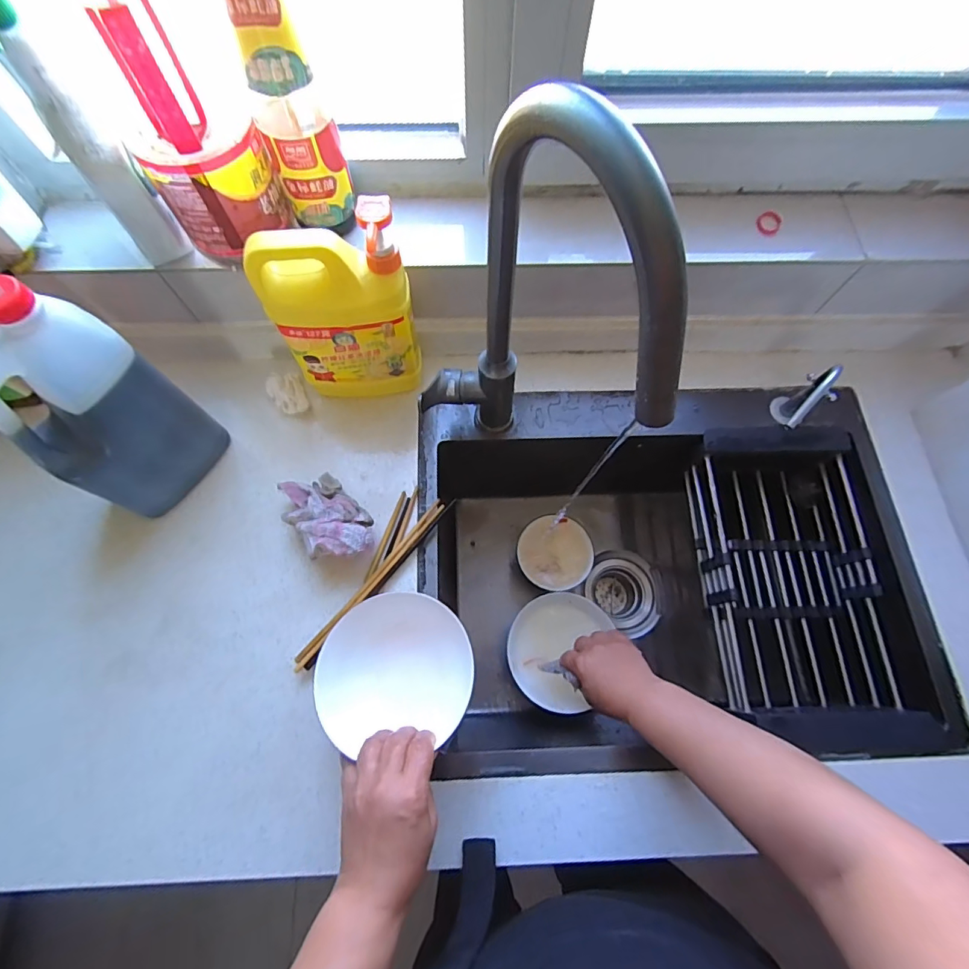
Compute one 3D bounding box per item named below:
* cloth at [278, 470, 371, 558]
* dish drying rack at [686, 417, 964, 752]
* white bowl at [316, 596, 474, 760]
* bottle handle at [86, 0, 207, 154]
[{"bbox_3d":[-0.176,0.039,0.529,0.070,0.060,0.119,-38,76,-14],"label":"cloth"},{"bbox_3d":[0.381,0.119,0.586,0.188,0.085,0.371,0,71,-2],"label":"dish drying rack"},{"bbox_3d":[-0.084,0.170,0.441,0.141,0.024,0.128,-4,71,-3],"label":"white bowl"},{"bbox_3d":[-0.247,-0.307,0.351,0.041,0.086,0.037,-27,74,-11],"label":"bottle handle"}]

